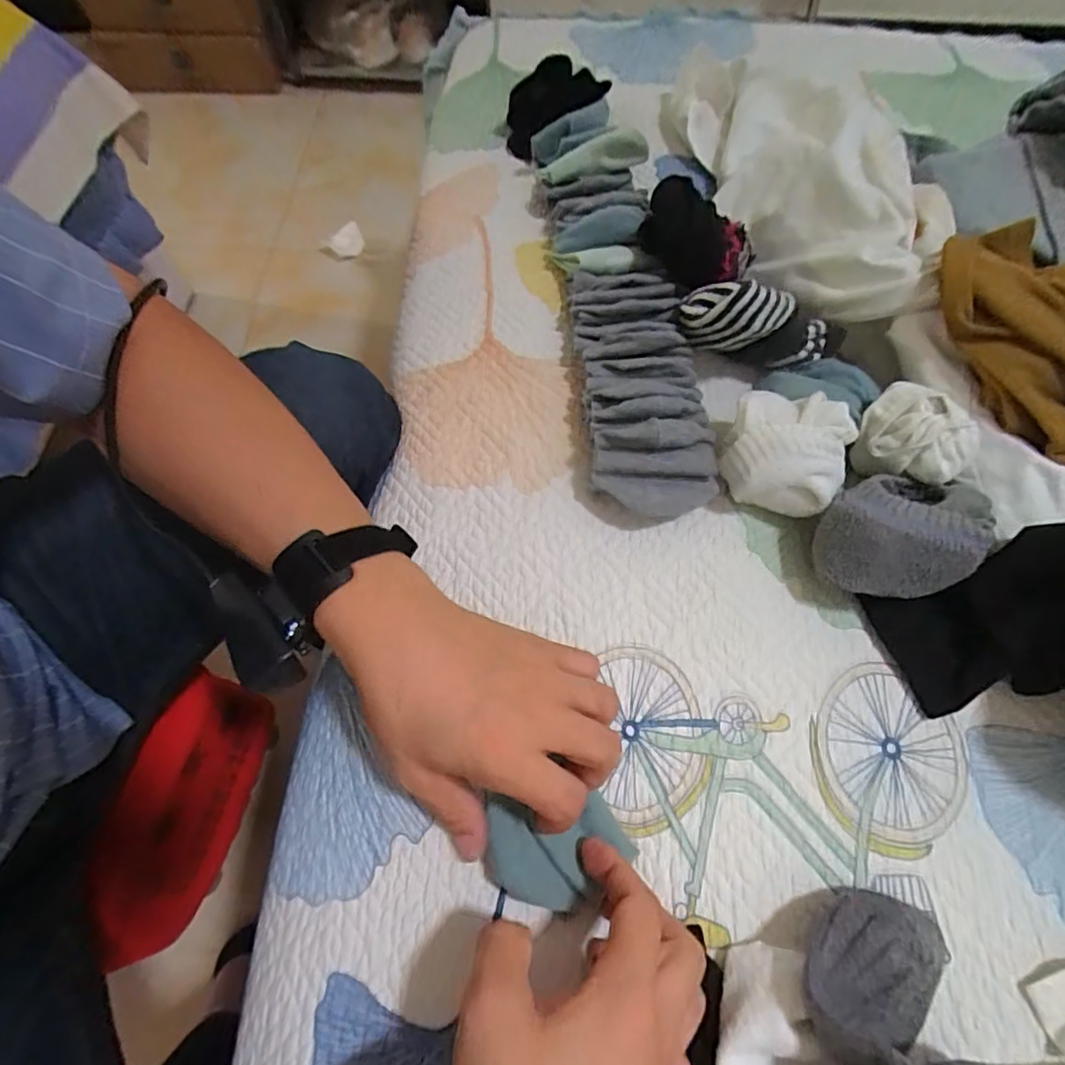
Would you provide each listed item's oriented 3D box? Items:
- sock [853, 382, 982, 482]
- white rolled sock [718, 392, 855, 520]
[{"bbox_3d":[0.266,-0.065,0.402,0.052,0.047,0.073,-39,71,-16],"label":"sock"},{"bbox_3d":[0.179,-0.060,0.404,0.082,0.048,0.077,16,67,7],"label":"white rolled sock"}]

